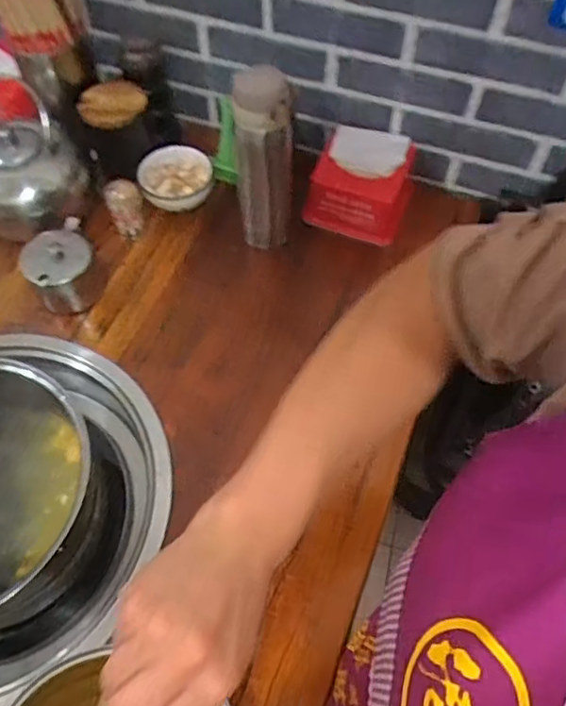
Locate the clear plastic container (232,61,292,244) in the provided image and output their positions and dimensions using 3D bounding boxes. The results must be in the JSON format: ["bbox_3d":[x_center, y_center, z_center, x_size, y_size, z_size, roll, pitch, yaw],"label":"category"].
[{"bbox_3d":[-0.022,-0.205,0.679,0.065,0.237,0.060,-1,59,-1],"label":"clear plastic container"}]

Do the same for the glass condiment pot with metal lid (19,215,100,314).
[{"bbox_3d":[-0.264,-0.098,0.705,0.078,0.078,0.074,0,58,-1],"label":"glass condiment pot with metal lid"}]

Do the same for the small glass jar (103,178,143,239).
[{"bbox_3d":[-0.203,-0.186,0.748,0.035,0.070,0.036,0,58,-1],"label":"small glass jar"}]

